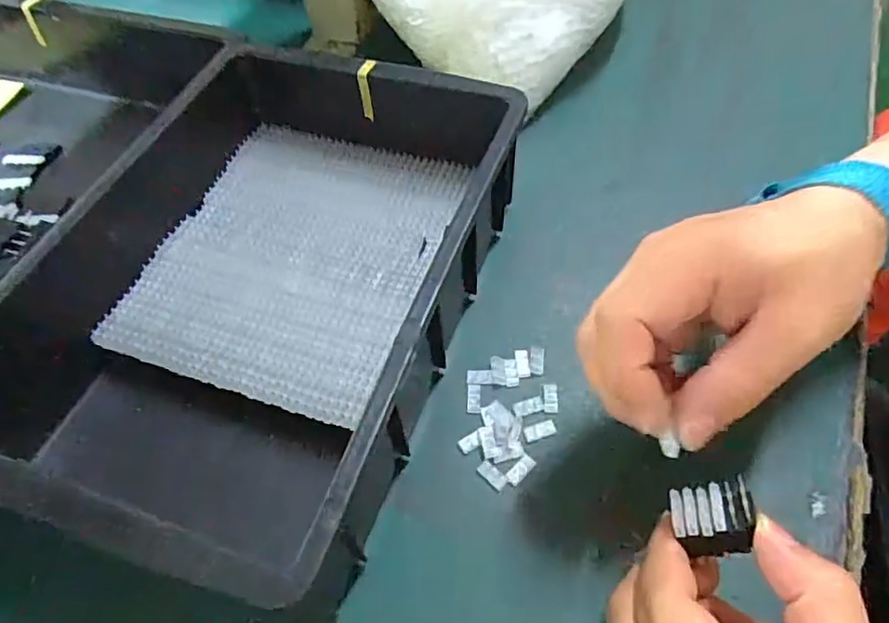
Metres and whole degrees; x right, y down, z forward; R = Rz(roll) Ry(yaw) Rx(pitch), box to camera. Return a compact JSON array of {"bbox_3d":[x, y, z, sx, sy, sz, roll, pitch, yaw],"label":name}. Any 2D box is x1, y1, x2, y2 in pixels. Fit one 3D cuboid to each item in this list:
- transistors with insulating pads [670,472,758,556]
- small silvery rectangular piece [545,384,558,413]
[{"bbox_3d":[0.103,0.079,0.232,0.028,0.015,0.024,-17,54,21],"label":"transistors with insulating pads"},{"bbox_3d":[0.057,0.046,0.326,0.008,0.004,0.016,3,55,7],"label":"small silvery rectangular piece"}]

